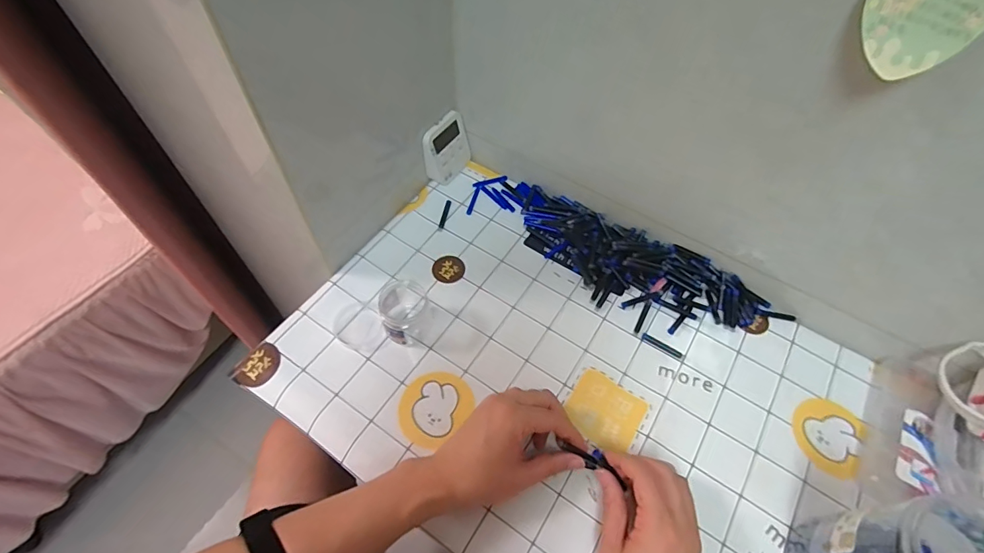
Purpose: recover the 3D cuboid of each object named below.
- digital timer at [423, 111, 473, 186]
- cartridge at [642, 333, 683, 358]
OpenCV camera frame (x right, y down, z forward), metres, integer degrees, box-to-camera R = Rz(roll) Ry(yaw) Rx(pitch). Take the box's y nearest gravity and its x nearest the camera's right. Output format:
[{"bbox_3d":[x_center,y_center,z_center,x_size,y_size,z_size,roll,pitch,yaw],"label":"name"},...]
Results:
[{"bbox_3d":[-0.063,-0.175,0.635,0.019,0.080,0.074,23,60,31],"label":"digital timer"},{"bbox_3d":[0.194,0.079,0.528,0.046,0.004,0.009,31,62,16],"label":"cartridge"}]

